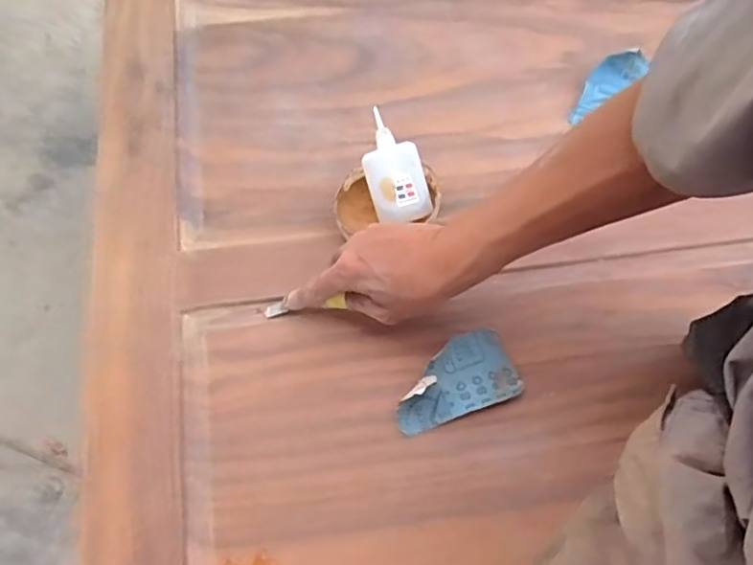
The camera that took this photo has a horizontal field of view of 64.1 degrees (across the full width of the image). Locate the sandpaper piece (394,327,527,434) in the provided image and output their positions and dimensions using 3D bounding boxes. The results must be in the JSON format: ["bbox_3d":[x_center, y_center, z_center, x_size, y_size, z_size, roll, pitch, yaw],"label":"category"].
[{"bbox_3d":[0.065,0.083,0.522,0.110,0.010,0.067,-18,67,-10],"label":"sandpaper piece"}]

